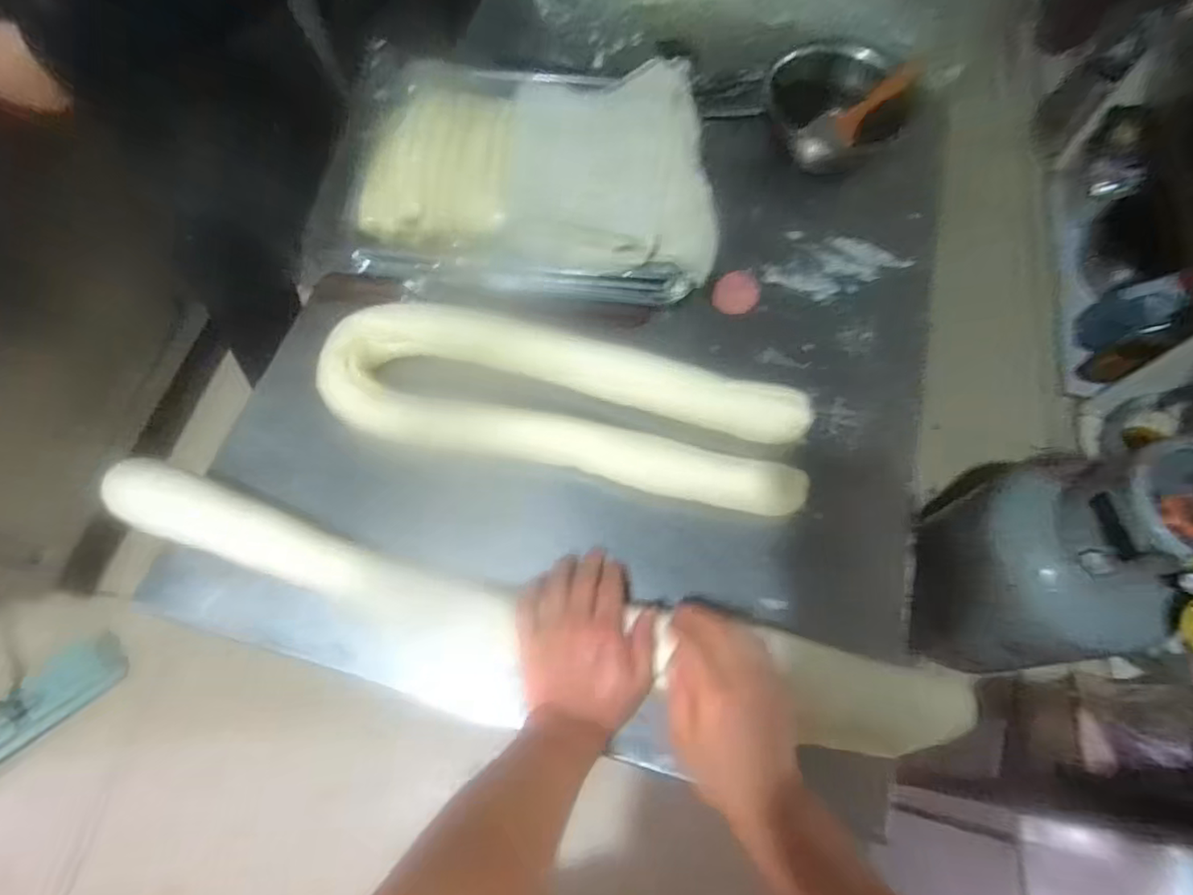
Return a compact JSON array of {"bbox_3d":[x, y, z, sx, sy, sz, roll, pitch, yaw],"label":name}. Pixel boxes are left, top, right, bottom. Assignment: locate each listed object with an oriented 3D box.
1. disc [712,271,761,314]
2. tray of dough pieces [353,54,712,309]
[{"bbox_3d":[0.165,-0.183,0.726,0.053,0.014,0.055,1,67,-2],"label":"disc"},{"bbox_3d":[-0.071,-0.313,0.686,0.395,0.096,0.285,2,67,-1],"label":"tray of dough pieces"}]

